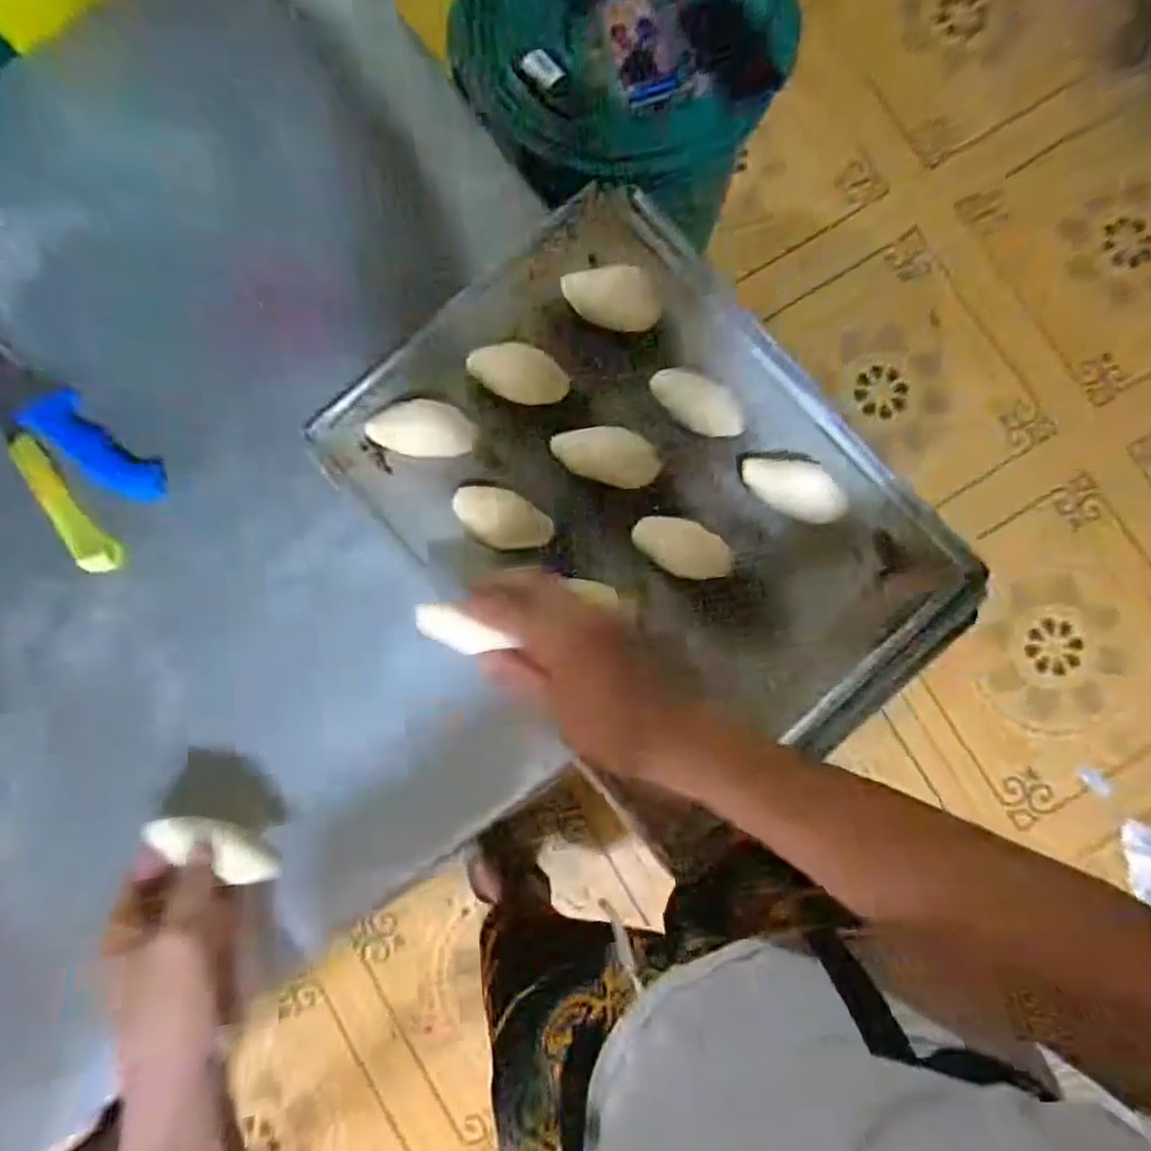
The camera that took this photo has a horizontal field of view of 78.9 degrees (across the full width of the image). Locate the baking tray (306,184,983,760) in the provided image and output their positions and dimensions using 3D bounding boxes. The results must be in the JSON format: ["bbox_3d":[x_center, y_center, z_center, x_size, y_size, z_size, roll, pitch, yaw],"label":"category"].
[{"bbox_3d":[0.052,-0.060,0.563,0.348,0.038,0.460,-40,86,-2],"label":"baking tray"}]

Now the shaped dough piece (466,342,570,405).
[{"bbox_3d":[-0.045,-0.163,0.562,0.078,0.019,0.043,12,86,2],"label":"shaped dough piece"}]

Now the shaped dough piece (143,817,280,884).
[{"bbox_3d":[-0.246,0.183,0.476,0.089,0.033,0.021,22,86,-10],"label":"shaped dough piece"}]

